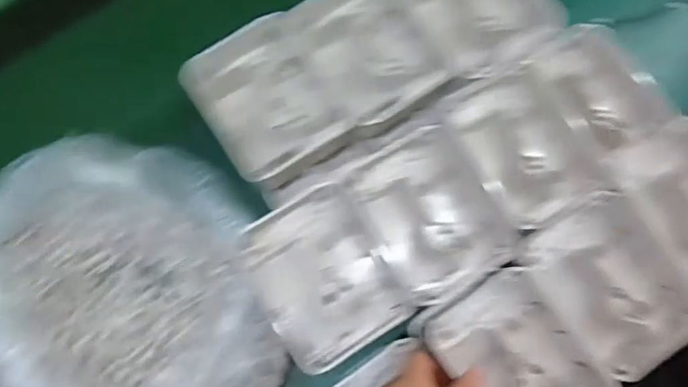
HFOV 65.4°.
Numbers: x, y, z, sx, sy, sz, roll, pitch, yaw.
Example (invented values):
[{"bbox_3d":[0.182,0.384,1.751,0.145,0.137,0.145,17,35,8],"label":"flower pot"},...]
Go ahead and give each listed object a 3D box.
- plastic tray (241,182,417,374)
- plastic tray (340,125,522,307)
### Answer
[{"bbox_3d":[-0.018,0.071,0.446,0.104,0.038,0.129,-31,79,-7],"label":"plastic tray"},{"bbox_3d":[0.071,0.018,0.445,0.104,0.027,0.127,-32,80,-7],"label":"plastic tray"}]

